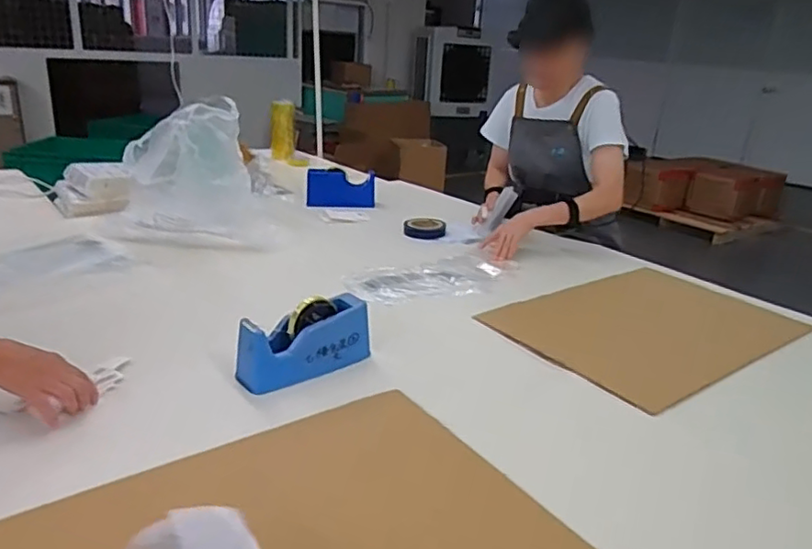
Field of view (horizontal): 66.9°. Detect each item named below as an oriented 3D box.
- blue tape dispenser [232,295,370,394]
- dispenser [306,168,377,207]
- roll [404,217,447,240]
[{"bbox_3d":[-0.148,0.097,0.915,0.201,0.088,0.071,-17,31,-42],"label":"blue tape dispenser"},{"bbox_3d":[-0.186,-0.249,1.772,0.195,0.085,0.063,3,22,-4],"label":"dispenser"},{"bbox_3d":[0.049,-0.122,1.578,0.105,0.031,0.105,4,22,-1],"label":"roll"}]

